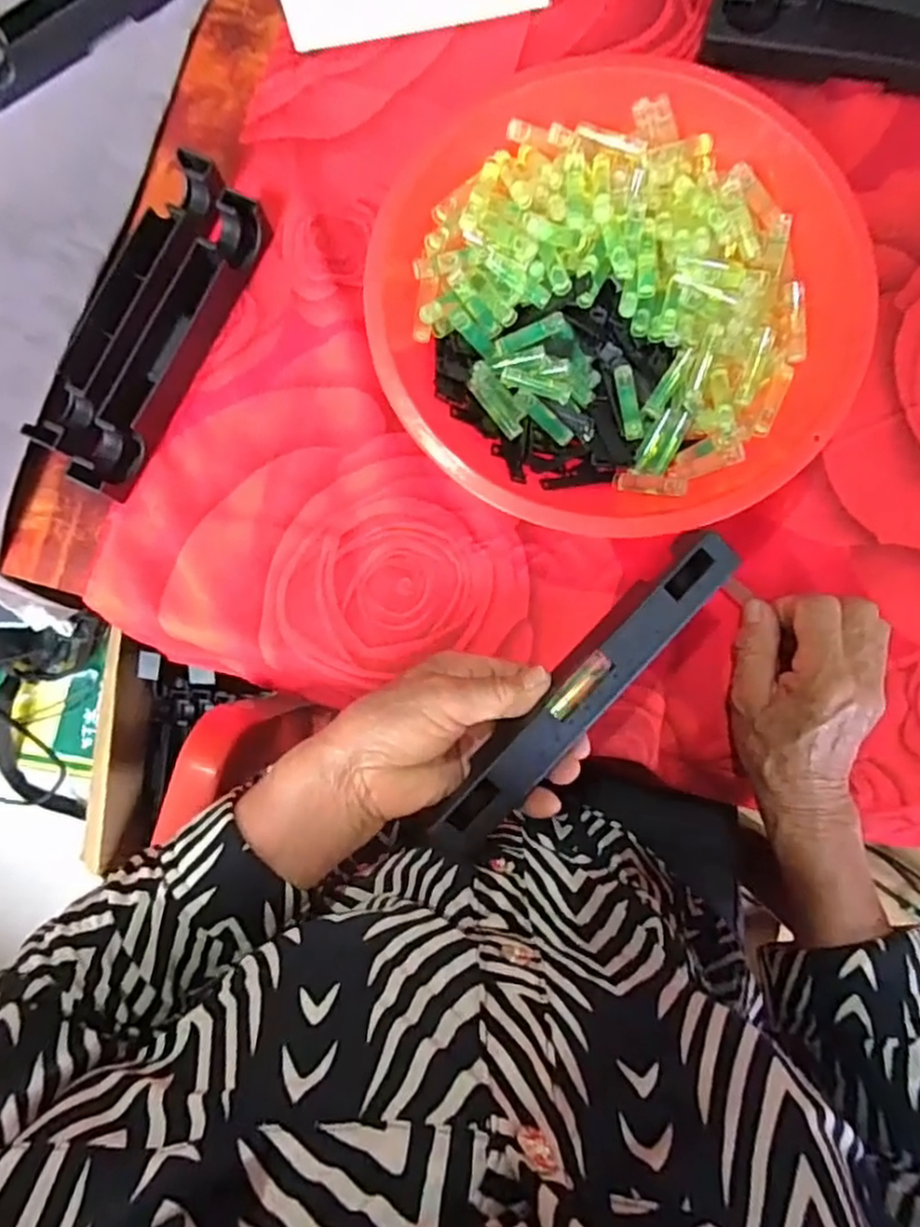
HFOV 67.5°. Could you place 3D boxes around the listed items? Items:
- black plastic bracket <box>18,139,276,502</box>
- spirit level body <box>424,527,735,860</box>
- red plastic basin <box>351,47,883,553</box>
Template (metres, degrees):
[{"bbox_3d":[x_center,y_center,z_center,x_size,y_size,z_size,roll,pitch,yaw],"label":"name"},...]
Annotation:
[{"bbox_3d":[-0.184,-0.170,0.408,0.065,0.026,0.197,26,84,4],"label":"black plastic bracket"},{"bbox_3d":[0.058,0.037,0.328,0.032,0.025,0.187,43,85,5],"label":"spirit level body"},{"bbox_3d":[0.085,-0.165,0.385,0.246,0.074,0.255,0,83,1],"label":"red plastic basin"}]

